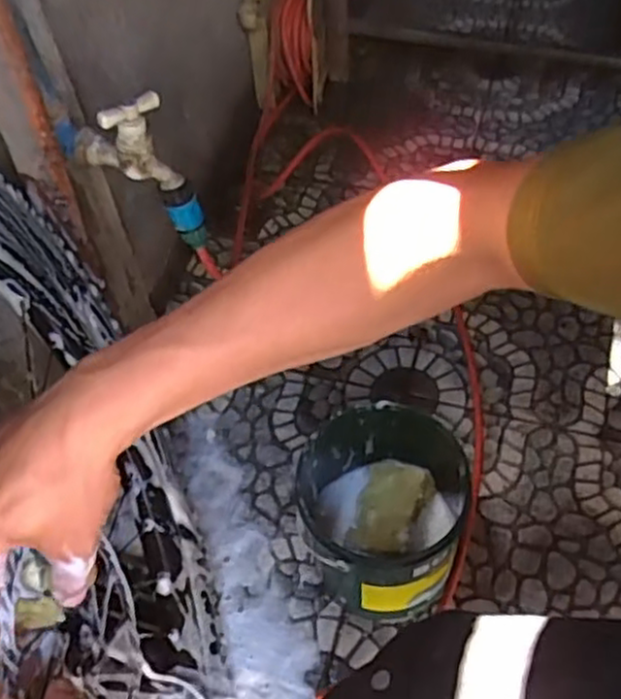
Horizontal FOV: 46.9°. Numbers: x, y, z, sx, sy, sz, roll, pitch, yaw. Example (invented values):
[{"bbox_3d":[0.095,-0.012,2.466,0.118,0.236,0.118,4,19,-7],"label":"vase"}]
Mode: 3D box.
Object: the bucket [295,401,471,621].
[{"bbox_3d":[0.080,0.184,0.786,0.162,0.195,0.167,3,55,7],"label":"bucket"}]

